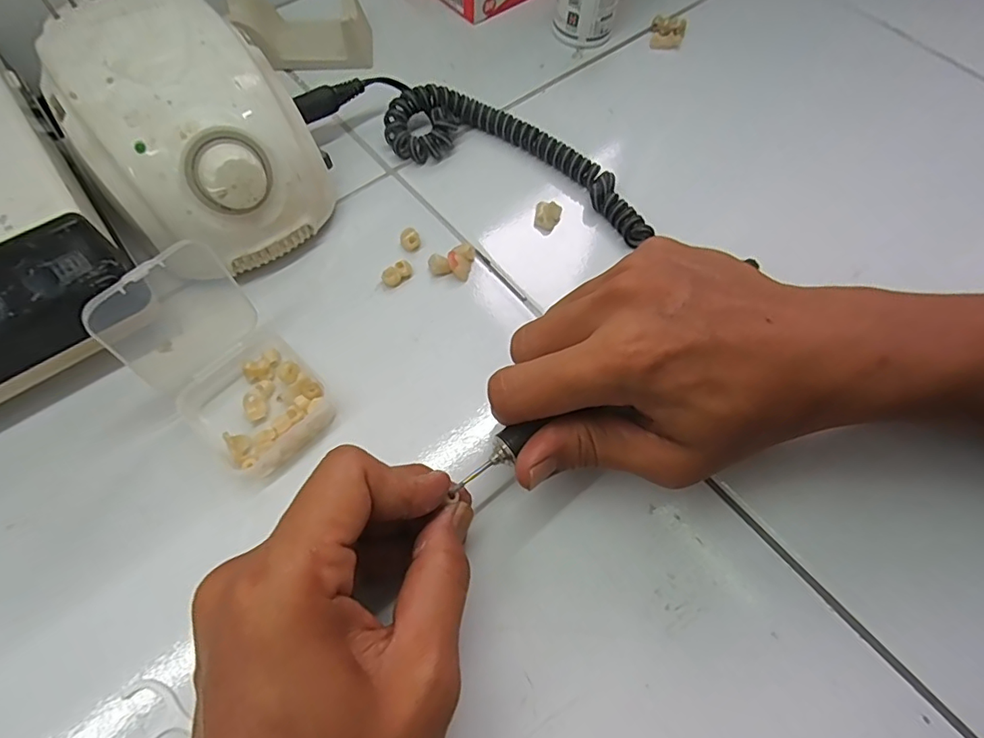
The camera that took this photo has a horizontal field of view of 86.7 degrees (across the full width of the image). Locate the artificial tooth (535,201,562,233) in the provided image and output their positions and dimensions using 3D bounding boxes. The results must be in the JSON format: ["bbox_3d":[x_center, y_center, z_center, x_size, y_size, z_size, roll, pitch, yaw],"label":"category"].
[{"bbox_3d":[0.033,-0.091,0.314,0.015,0.010,0.017,15,64,4],"label":"artificial tooth"}]

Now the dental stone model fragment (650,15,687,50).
[{"bbox_3d":[0.134,-0.255,0.394,0.024,0.012,0.029,11,64,2],"label":"dental stone model fragment"}]

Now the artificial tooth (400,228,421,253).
[{"bbox_3d":[-0.047,-0.075,0.300,0.012,0.006,0.011,-12,65,-9],"label":"artificial tooth"}]

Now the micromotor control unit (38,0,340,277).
[{"bbox_3d":[-0.154,-0.124,0.277,0.132,0.083,0.107,42,69,16],"label":"micromotor control unit"}]

